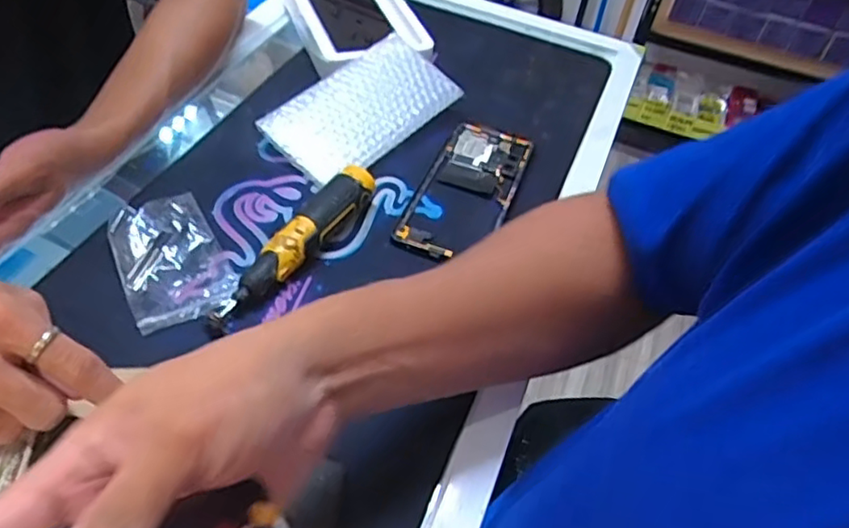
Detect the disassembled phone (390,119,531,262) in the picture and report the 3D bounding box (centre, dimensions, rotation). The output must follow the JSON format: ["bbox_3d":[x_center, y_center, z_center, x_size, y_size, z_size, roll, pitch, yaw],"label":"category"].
[{"bbox_3d":[0.036,-0.062,0.521,0.073,0.014,0.161,21,54,11],"label":"disassembled phone"}]

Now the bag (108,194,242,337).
[{"bbox_3d":[-0.174,-0.003,0.433,0.068,0.022,0.112,-21,56,-25],"label":"bag"}]

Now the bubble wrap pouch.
[{"bbox_3d":[-0.054,-0.134,0.542,0.160,0.013,0.088,-41,86,-17],"label":"bubble wrap pouch"}]

